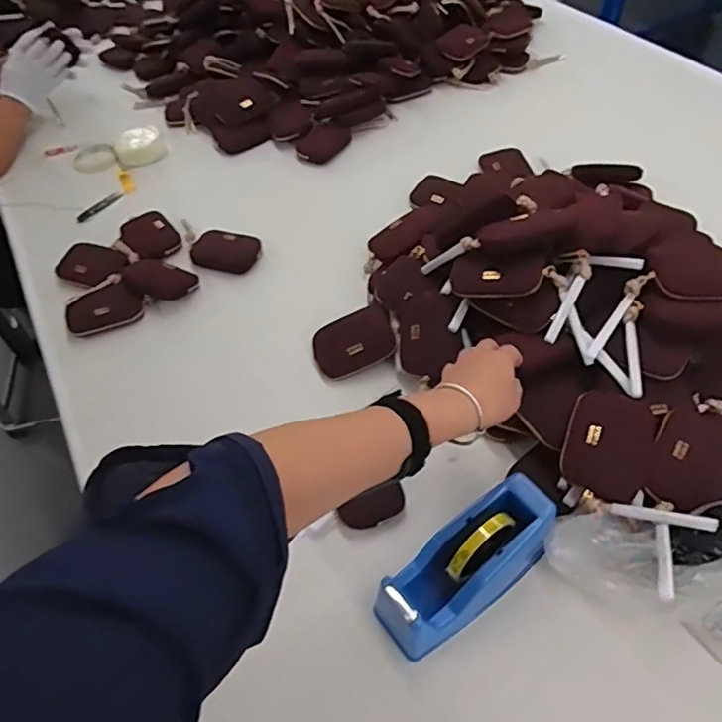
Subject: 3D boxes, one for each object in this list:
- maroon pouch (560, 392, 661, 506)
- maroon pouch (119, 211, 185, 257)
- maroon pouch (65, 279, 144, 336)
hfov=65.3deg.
[{"bbox_3d":[0.275,0.091,0.621,0.087,0.033,0.114,21,56,20],"label":"maroon pouch"},{"bbox_3d":[-0.381,-0.226,1.014,0.084,0.027,0.117,-34,56,-20],"label":"maroon pouch"},{"bbox_3d":[-0.407,-0.081,0.892,0.112,0.028,0.079,-31,56,-18],"label":"maroon pouch"}]

